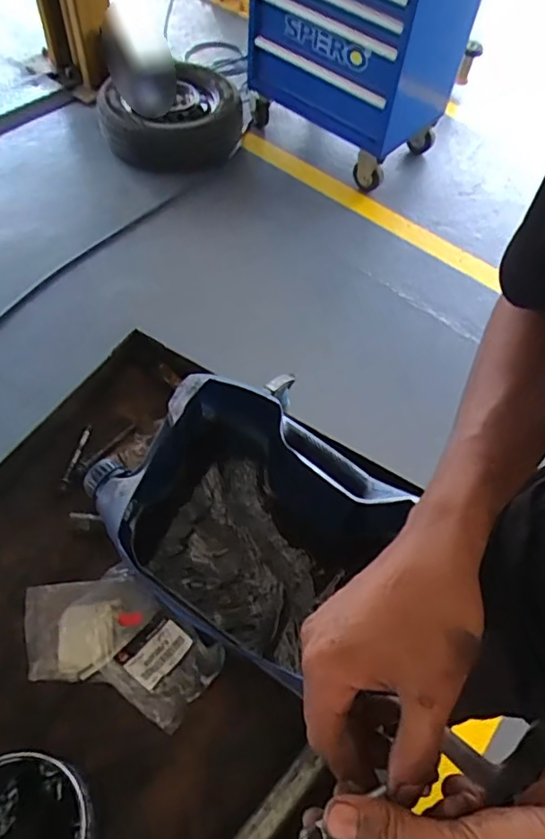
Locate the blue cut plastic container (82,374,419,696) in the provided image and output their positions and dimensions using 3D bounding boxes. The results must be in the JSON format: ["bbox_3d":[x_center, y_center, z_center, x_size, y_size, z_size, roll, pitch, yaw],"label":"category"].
[{"bbox_3d":[-0.028,0.088,0.583,0.245,0.137,0.228,39,68,23],"label":"blue cut plastic container"}]

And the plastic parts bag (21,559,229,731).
[{"bbox_3d":[-0.146,0.202,0.535,0.190,0.023,0.112,13,60,11],"label":"plastic parts bag"}]

